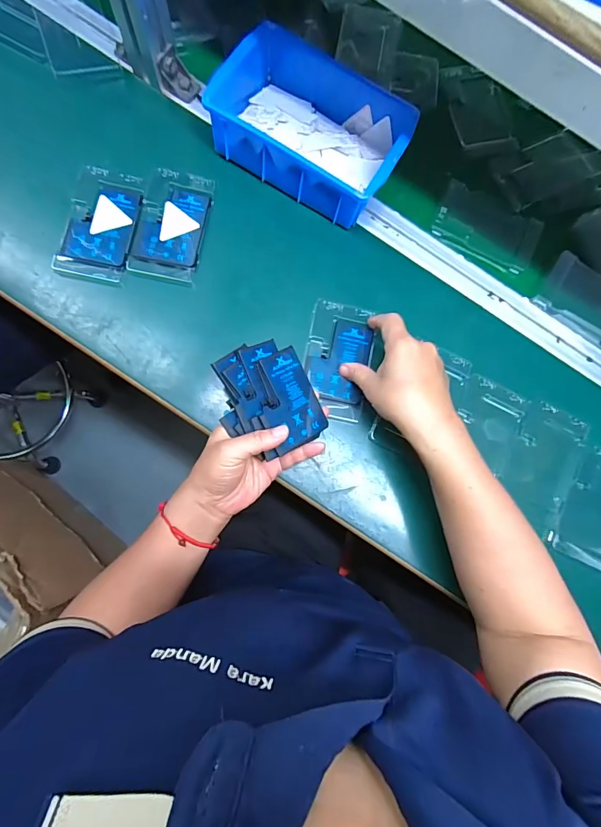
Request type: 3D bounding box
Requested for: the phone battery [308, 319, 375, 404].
[{"bbox_3d":[0.044,-0.060,0.433,0.061,0.007,0.089,14,83,-3],"label":"phone battery"}]

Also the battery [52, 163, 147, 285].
[{"bbox_3d":[-0.216,-0.207,0.431,0.072,0.004,0.125,12,83,-3],"label":"battery"}]

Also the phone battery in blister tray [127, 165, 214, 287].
[{"bbox_3d":[-0.143,-0.211,0.441,0.071,0.010,0.126,11,83,-3],"label":"phone battery in blister tray"}]

